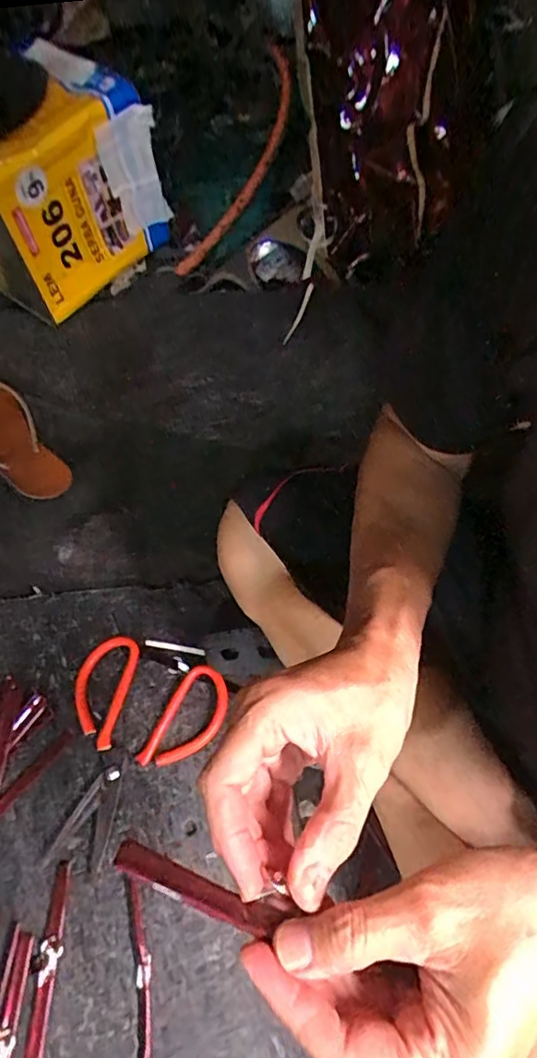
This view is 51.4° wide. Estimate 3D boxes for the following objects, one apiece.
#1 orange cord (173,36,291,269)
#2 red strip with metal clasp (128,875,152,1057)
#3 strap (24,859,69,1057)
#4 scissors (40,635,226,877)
[{"bbox_3d":[-0.040,-0.650,0.987,0.089,0.033,0.484,21,83,11],"label":"orange cord"},{"bbox_3d":[-0.104,0.365,0.457,0.015,0.005,0.138,-11,55,-3],"label":"red strip with metal clasp"},{"bbox_3d":[-0.186,0.360,0.463,0.020,0.004,0.143,-3,55,3],"label":"strap"},{"bbox_3d":[-0.138,0.215,0.539,0.148,0.014,0.201,14,58,14],"label":"scissors"}]

